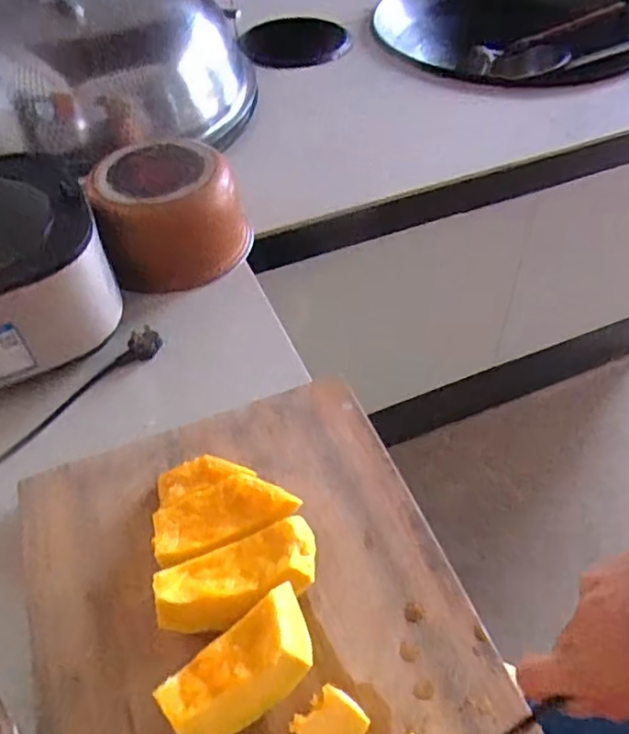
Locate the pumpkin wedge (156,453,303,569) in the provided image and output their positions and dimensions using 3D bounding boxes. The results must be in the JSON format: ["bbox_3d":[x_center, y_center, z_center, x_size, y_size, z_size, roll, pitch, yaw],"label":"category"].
[{"bbox_3d":[-0.079,0.115,0.516,0.114,0.023,0.082,-15,51,-10],"label":"pumpkin wedge"}]

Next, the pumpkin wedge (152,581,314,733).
[{"bbox_3d":[-0.047,0.212,0.421,0.112,0.047,0.054,-31,55,-22],"label":"pumpkin wedge"}]

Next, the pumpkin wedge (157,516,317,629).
[{"bbox_3d":[-0.056,0.162,0.465,0.123,0.040,0.057,-21,52,-15],"label":"pumpkin wedge"}]

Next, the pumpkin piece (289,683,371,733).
[{"bbox_3d":[0.010,0.242,0.411,0.044,0.016,0.040,-33,56,-23],"label":"pumpkin piece"}]

